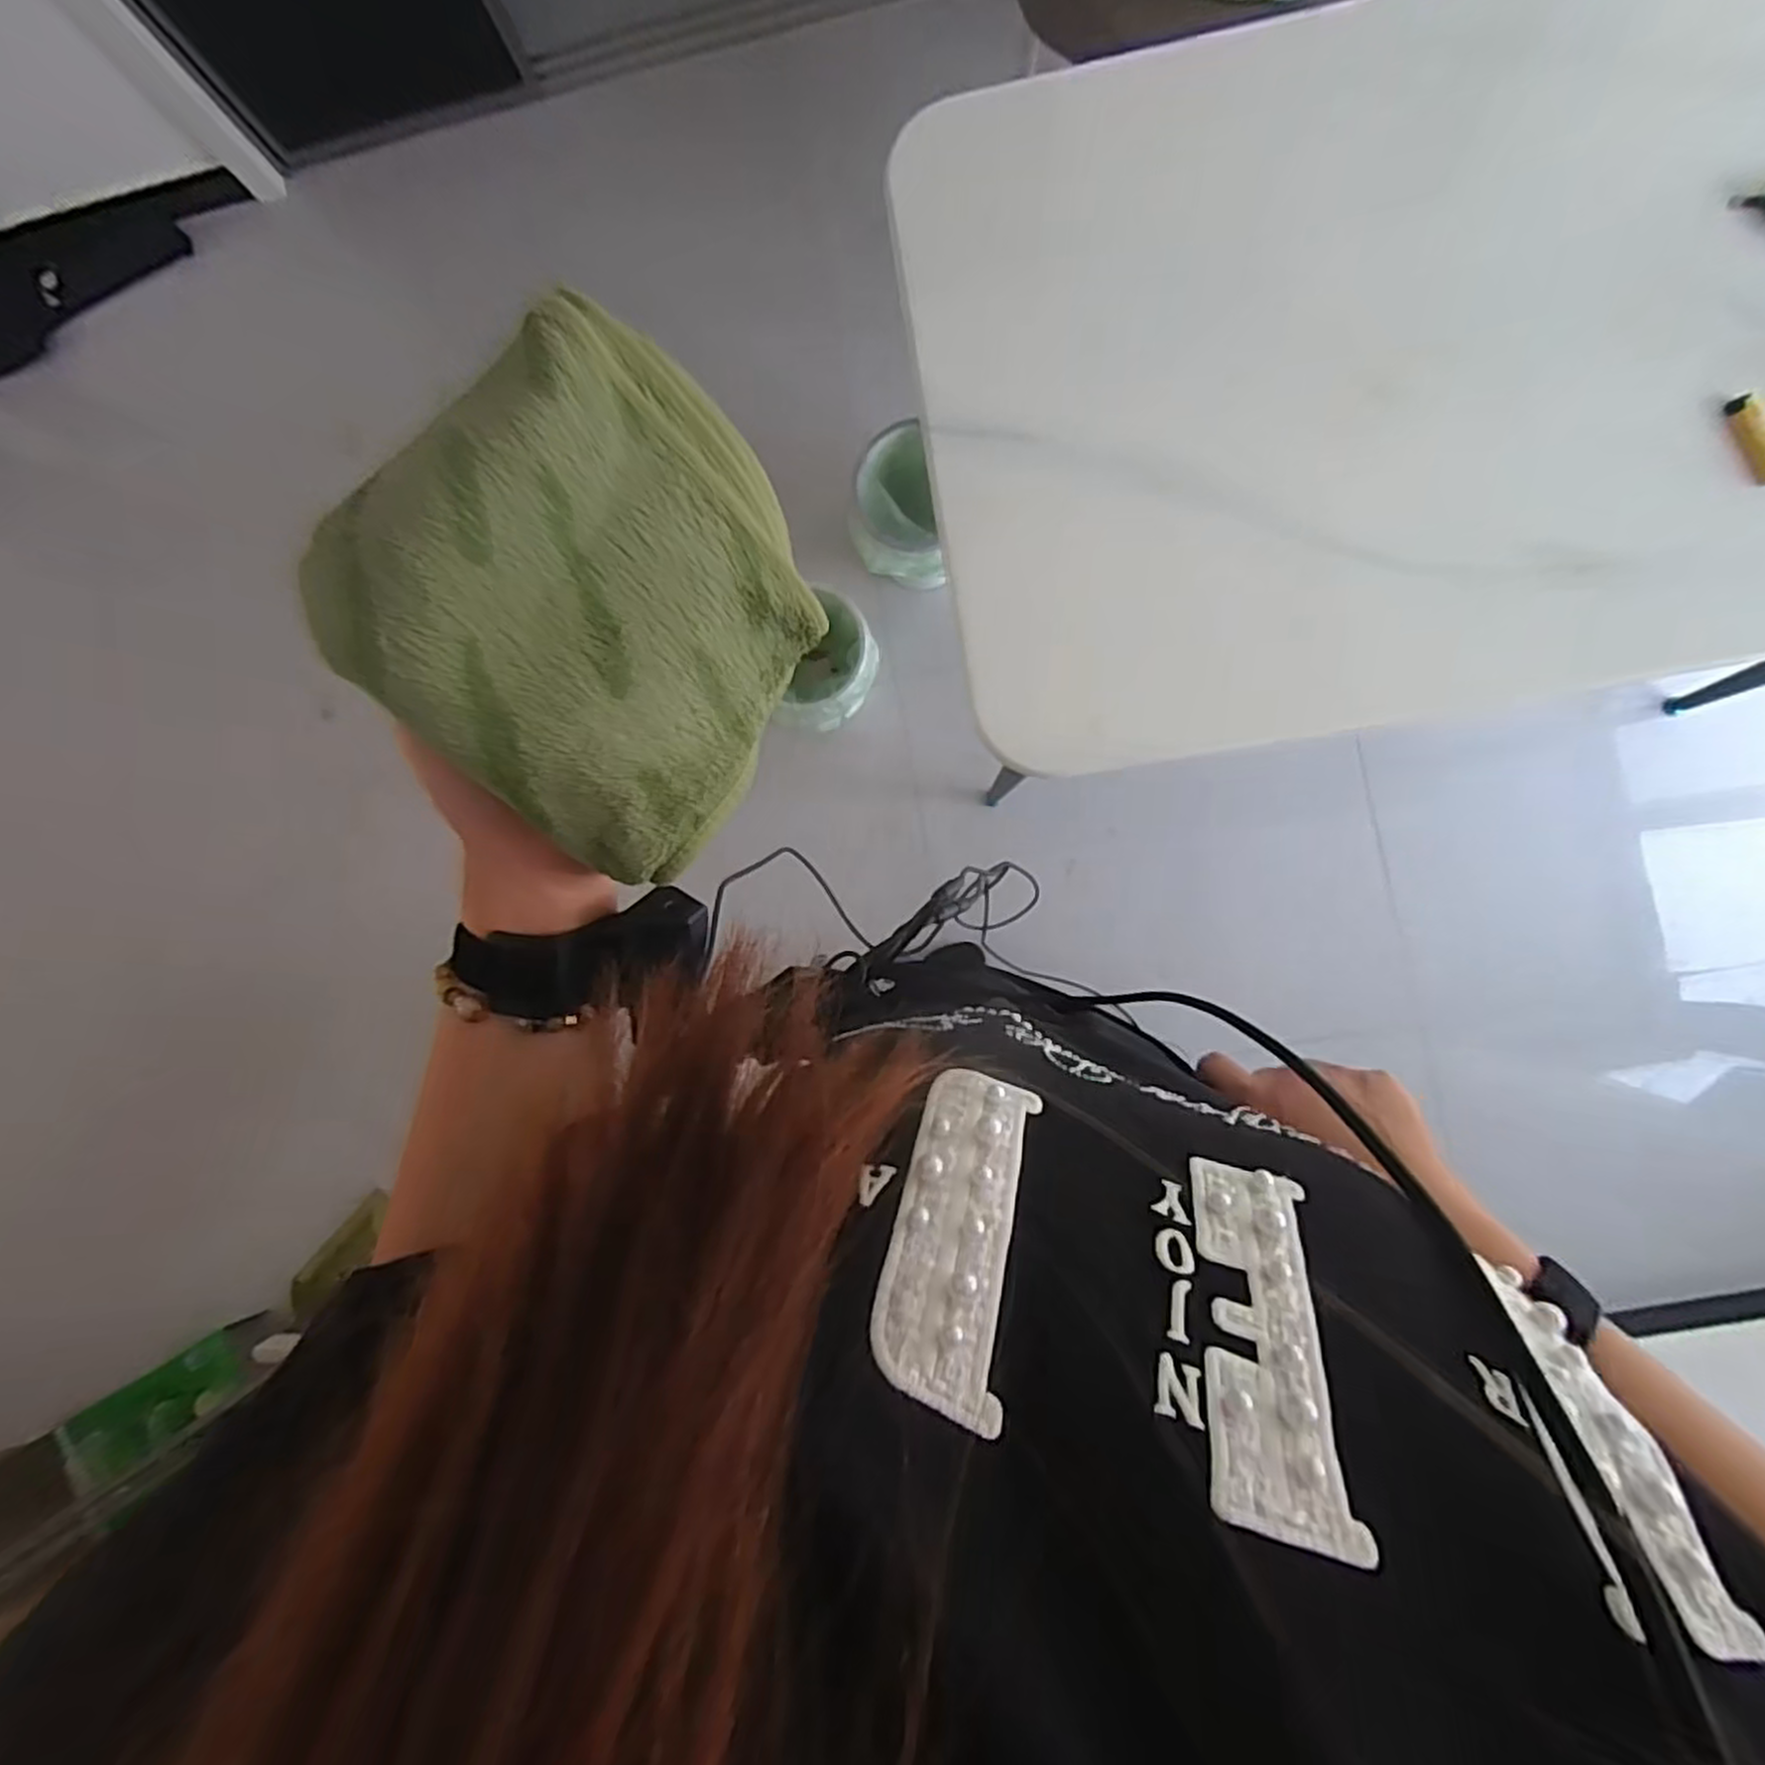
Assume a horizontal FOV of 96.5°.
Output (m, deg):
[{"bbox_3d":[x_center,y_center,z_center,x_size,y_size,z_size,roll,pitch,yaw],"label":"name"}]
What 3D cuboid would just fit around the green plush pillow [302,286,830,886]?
[{"bbox_3d":[-0.101,-0.108,0.302,0.161,0.027,0.165,42,72,-23],"label":"green plush pillow"}]

